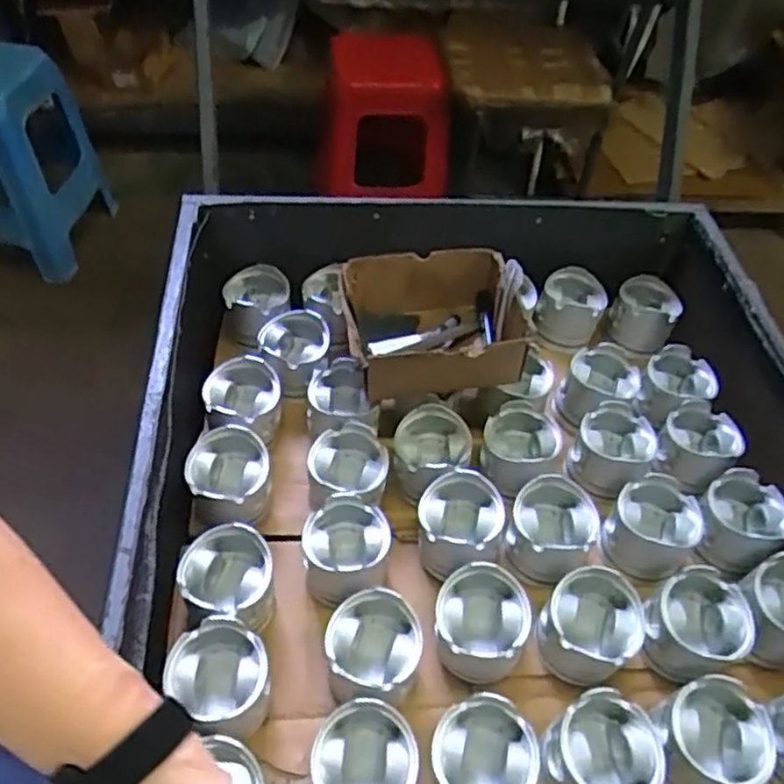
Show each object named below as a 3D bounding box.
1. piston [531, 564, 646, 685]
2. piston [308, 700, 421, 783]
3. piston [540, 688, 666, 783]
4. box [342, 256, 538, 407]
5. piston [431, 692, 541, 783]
[{"bbox_3d":[0.204,0.239,0.715,0.089,0.074,0.095,3,50,-3],"label":"piston"},{"bbox_3d":[-0.025,0.336,0.624,0.092,0.062,0.095,13,50,5],"label":"piston"},{"bbox_3d":[0.193,0.339,0.644,0.098,0.070,0.092,3,50,-3],"label":"piston"},{"bbox_3d":[0.050,-0.079,0.877,0.216,0.111,0.169,2,50,-4],"label":"box"},{"bbox_3d":[0.081,0.340,0.640,0.093,0.080,0.094,14,50,5],"label":"piston"}]

